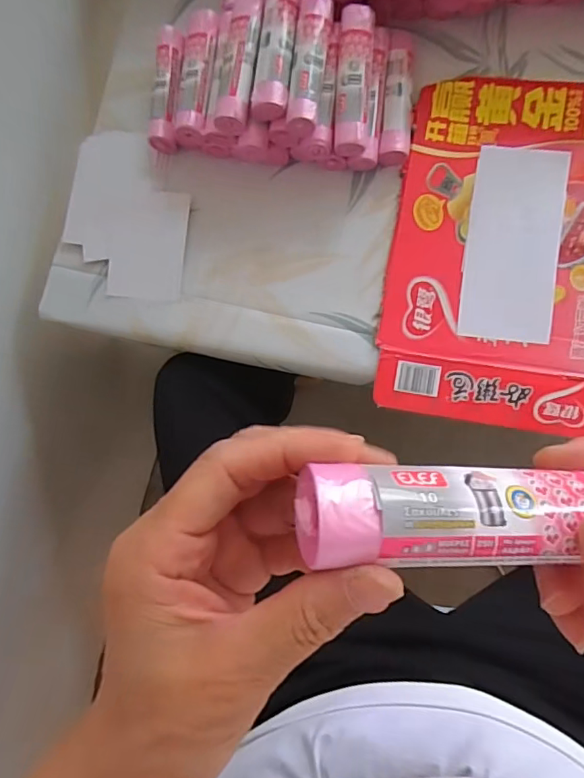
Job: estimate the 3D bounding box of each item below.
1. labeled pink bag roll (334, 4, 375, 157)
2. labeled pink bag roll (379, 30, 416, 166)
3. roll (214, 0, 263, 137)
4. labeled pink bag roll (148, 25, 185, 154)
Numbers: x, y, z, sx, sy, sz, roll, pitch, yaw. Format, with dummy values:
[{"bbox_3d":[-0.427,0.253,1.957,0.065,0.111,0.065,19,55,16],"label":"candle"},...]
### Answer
[{"bbox_3d":[0.055,-0.271,0.445,0.029,0.027,0.119,3,85,10],"label":"labeled pink bag roll"},{"bbox_3d":[0.100,-0.271,0.470,0.026,0.023,0.119,5,86,9],"label":"labeled pink bag roll"},{"bbox_3d":[-0.045,-0.290,0.445,0.029,0.022,0.122,7,85,10],"label":"roll"},{"bbox_3d":[-0.121,-0.293,0.497,0.025,0.026,0.117,4,86,9],"label":"labeled pink bag roll"}]

